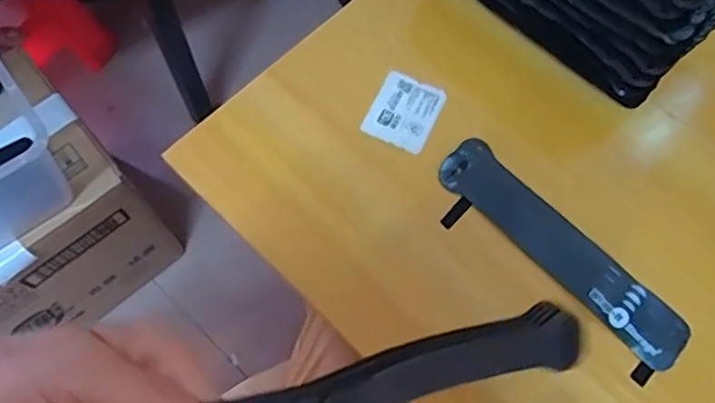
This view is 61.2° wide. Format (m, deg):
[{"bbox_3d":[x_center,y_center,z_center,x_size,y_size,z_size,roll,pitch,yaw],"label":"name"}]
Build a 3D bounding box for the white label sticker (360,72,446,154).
[{"bbox_3d":[0.036,-0.069,0.463,0.048,0.005,0.060,24,70,8],"label":"white label sticker"}]

